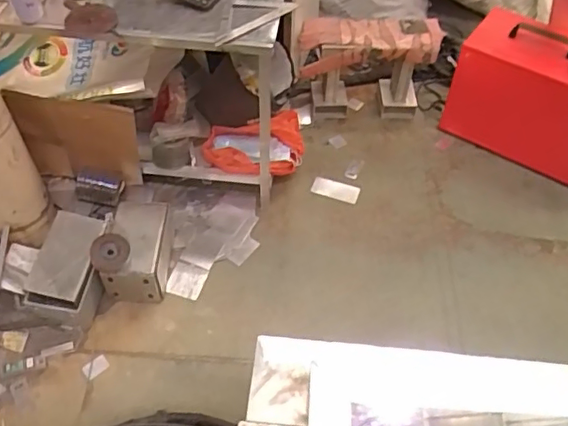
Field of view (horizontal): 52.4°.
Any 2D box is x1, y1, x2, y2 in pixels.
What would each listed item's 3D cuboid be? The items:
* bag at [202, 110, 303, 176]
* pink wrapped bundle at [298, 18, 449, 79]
[{"bbox_3d":[-0.085,-0.204,1.747,0.308,0.119,0.166,-16,54,-13],"label":"bag"},{"bbox_3d":[0.277,-0.545,1.868,0.454,0.120,0.207,-4,53,-4],"label":"pink wrapped bundle"}]

